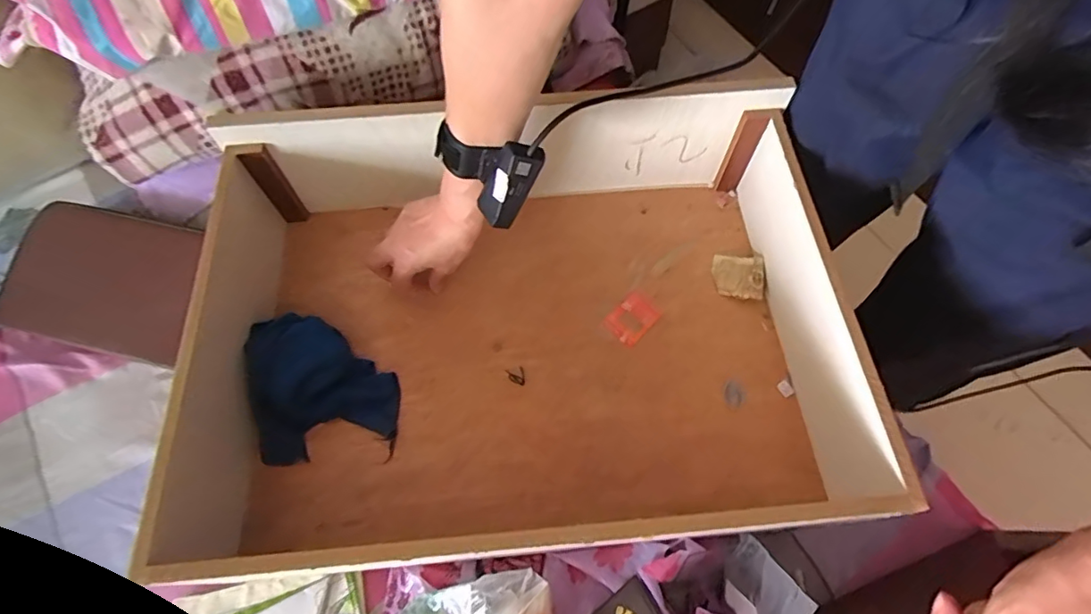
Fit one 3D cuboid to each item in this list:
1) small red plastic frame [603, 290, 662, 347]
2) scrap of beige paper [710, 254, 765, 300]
[{"bbox_3d":[0.094,0.012,0.586,0.043,0.004,0.055,40,75,17],"label":"small red plastic frame"},{"bbox_3d":[0.215,-0.036,0.601,0.054,0.013,0.050,9,69,6],"label":"scrap of beige paper"}]

